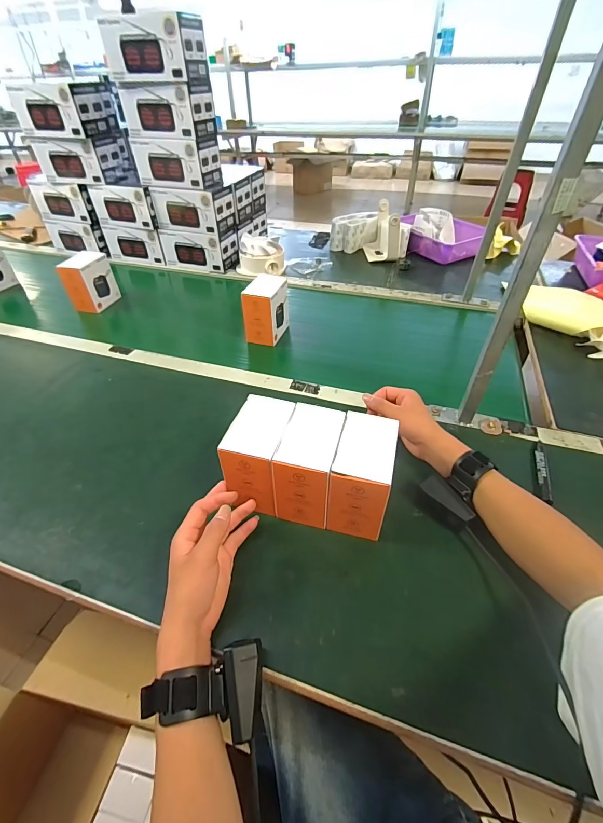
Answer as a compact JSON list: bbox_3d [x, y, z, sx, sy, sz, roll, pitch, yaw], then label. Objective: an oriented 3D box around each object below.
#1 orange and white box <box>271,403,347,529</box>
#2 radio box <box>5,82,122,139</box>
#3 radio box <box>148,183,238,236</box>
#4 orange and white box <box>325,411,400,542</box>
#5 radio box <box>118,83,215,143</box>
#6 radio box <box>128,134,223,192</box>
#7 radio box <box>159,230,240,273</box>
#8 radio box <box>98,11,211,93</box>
[{"bbox_3d":[0.011,0.064,0.448,0.064,0.101,0.107,9,44,12],"label":"orange and white box"},{"bbox_3d":[-0.604,-0.788,0.938,0.186,0.098,0.171,9,44,11],"label":"radio box"},{"bbox_3d":[-0.295,-0.565,0.999,0.196,0.104,0.104,12,45,14],"label":"radio box"},{"bbox_3d":[0.072,0.074,0.434,0.062,0.100,0.106,9,46,9],"label":"orange and white box"},{"bbox_3d":[-0.321,-0.725,0.873,0.205,0.098,0.094,12,45,14],"label":"radio box"},{"bbox_3d":[-0.325,-0.652,0.941,0.204,0.102,0.102,12,45,14],"label":"radio box"},{"bbox_3d":[-0.294,-0.484,1.062,0.206,0.096,0.099,12,45,14],"label":"radio box"},{"bbox_3d":[-0.319,-0.790,0.798,0.209,0.110,0.096,9,44,11],"label":"radio box"}]

